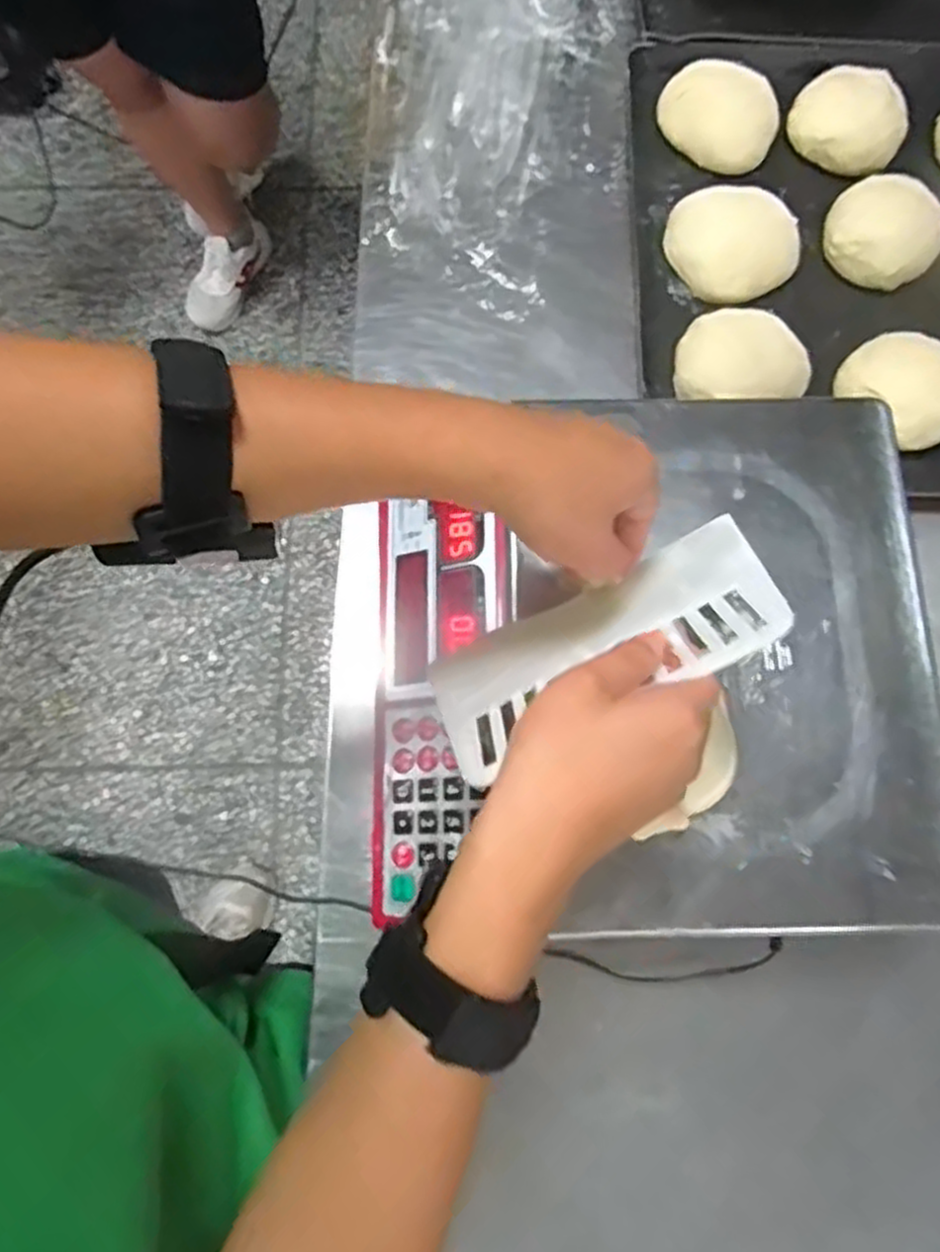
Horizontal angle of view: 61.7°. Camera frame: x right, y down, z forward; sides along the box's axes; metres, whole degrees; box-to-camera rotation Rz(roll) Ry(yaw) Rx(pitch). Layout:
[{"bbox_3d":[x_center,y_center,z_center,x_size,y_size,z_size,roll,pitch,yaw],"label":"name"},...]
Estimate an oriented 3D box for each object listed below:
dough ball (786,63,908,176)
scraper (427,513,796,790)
[{"bbox_3d":[0.303,-0.403,0.637,0.091,0.036,0.070,29,76,7],"label":"dough ball"},{"bbox_3d":[0.059,0.007,0.359,0.164,0.113,0.004,-28,115,7],"label":"scraper"}]

